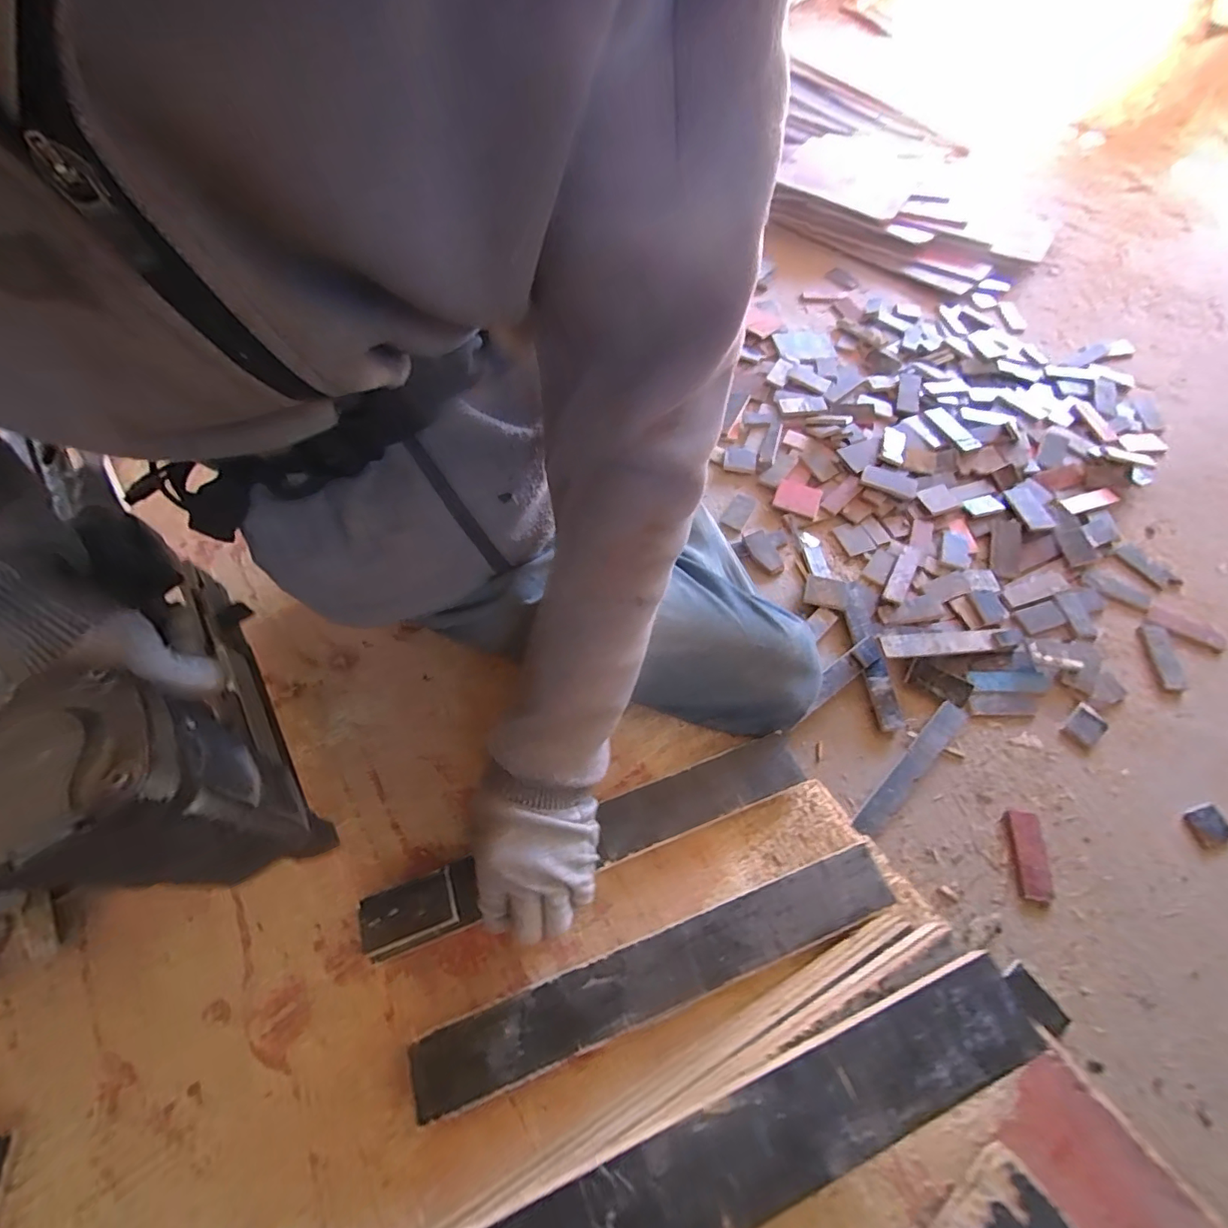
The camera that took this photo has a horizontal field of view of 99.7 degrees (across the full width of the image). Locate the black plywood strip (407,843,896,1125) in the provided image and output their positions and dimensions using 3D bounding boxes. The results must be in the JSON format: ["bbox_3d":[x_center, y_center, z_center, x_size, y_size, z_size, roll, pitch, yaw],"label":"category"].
[{"bbox_3d":[0.041,0.263,0.387,0.365,0.021,0.047,-18,63,-9],"label":"black plywood strip"}]

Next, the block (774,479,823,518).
[{"bbox_3d":[0.506,-0.319,1.422,0.119,0.014,0.098,18,72,14],"label":"block"}]

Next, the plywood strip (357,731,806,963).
[{"bbox_3d":[-0.013,0.182,0.425,0.366,0.016,0.046,-18,58,-13],"label":"plywood strip"}]

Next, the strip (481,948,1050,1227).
[{"bbox_3d":[0.053,0.272,0.254,0.362,0.007,0.049,-19,64,-10],"label":"strip"}]

